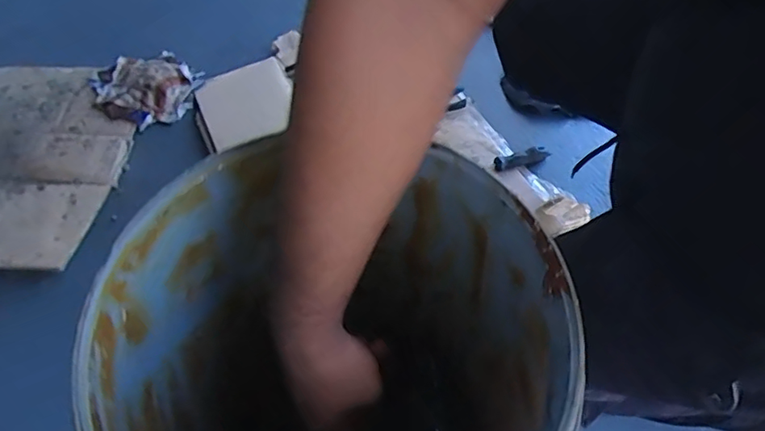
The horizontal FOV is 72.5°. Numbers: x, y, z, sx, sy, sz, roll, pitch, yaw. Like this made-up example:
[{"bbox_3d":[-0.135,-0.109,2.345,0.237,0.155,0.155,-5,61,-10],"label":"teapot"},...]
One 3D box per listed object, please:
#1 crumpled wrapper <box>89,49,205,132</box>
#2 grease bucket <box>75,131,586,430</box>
[{"bbox_3d":[-0.442,-0.246,0.982,0.175,0.021,0.187,0,55,0],"label":"crumpled wrapper"},{"bbox_3d":[-0.041,0.142,0.456,0.280,0.336,0.297,0,57,0],"label":"grease bucket"}]

